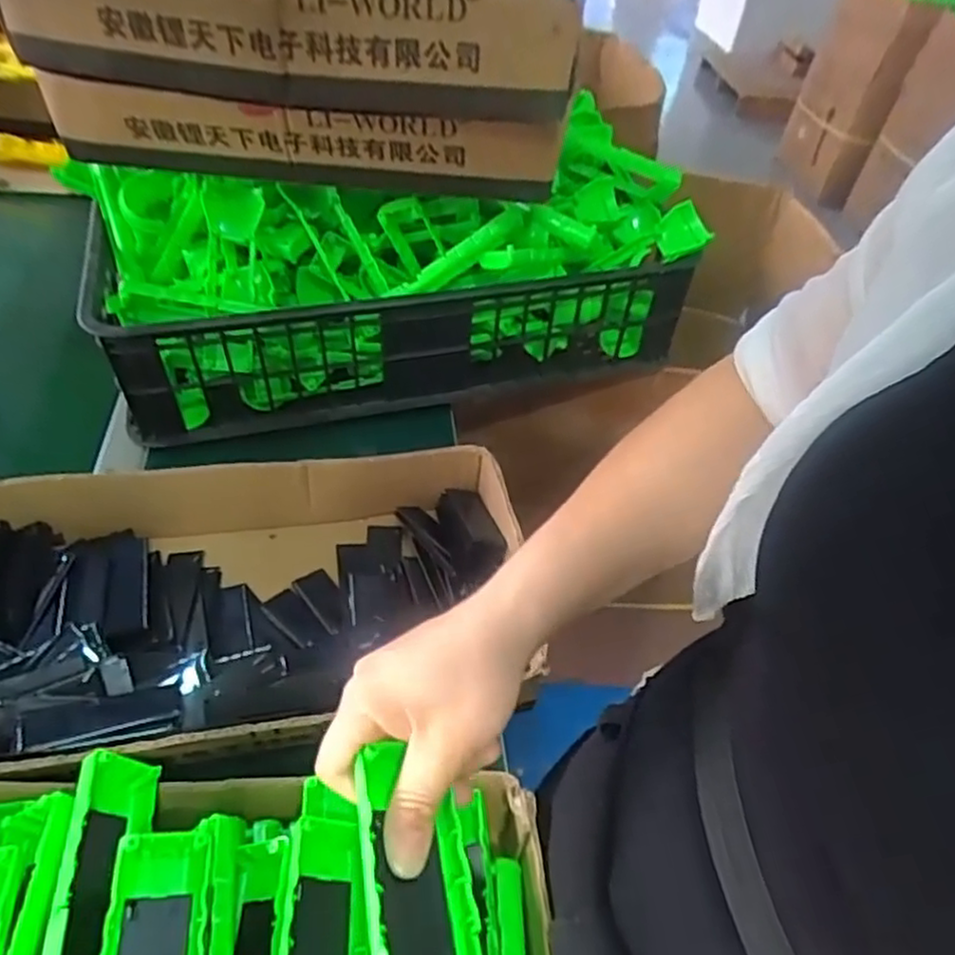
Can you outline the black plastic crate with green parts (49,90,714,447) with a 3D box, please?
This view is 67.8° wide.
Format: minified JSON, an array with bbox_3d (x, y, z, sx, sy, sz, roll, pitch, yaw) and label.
[{"bbox_3d":[-0.081,-0.209,0.728,0.565,0.202,0.258,-6,47,-14],"label":"black plastic crate with green parts"}]

